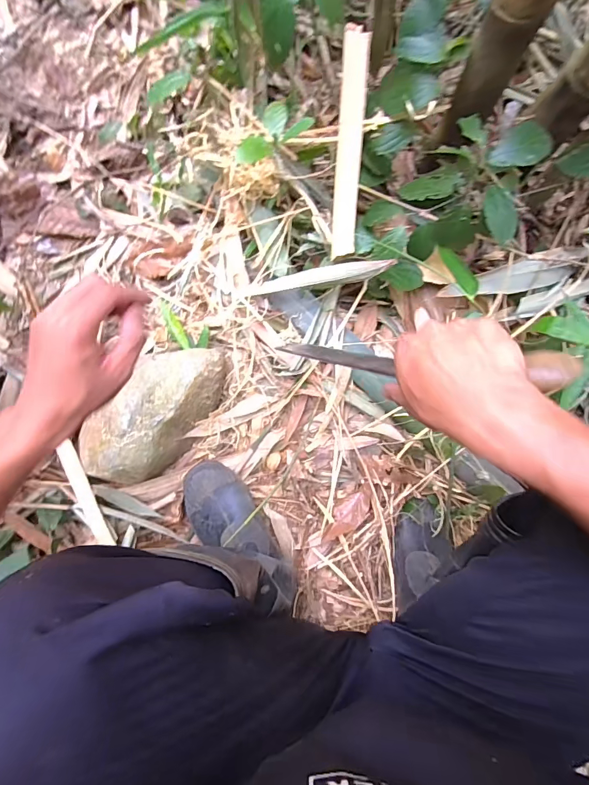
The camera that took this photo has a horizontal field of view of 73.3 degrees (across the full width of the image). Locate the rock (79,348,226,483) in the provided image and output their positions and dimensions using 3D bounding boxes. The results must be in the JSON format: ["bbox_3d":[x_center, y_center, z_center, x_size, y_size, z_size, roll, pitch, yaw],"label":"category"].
[{"bbox_3d":[-0.205,0.024,0.588,0.125,0.086,0.227,37,94,2],"label":"rock"}]

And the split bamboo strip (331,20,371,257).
[{"bbox_3d":[0.075,-0.325,0.544,0.035,0.013,0.264,3,119,4],"label":"split bamboo strip"}]

